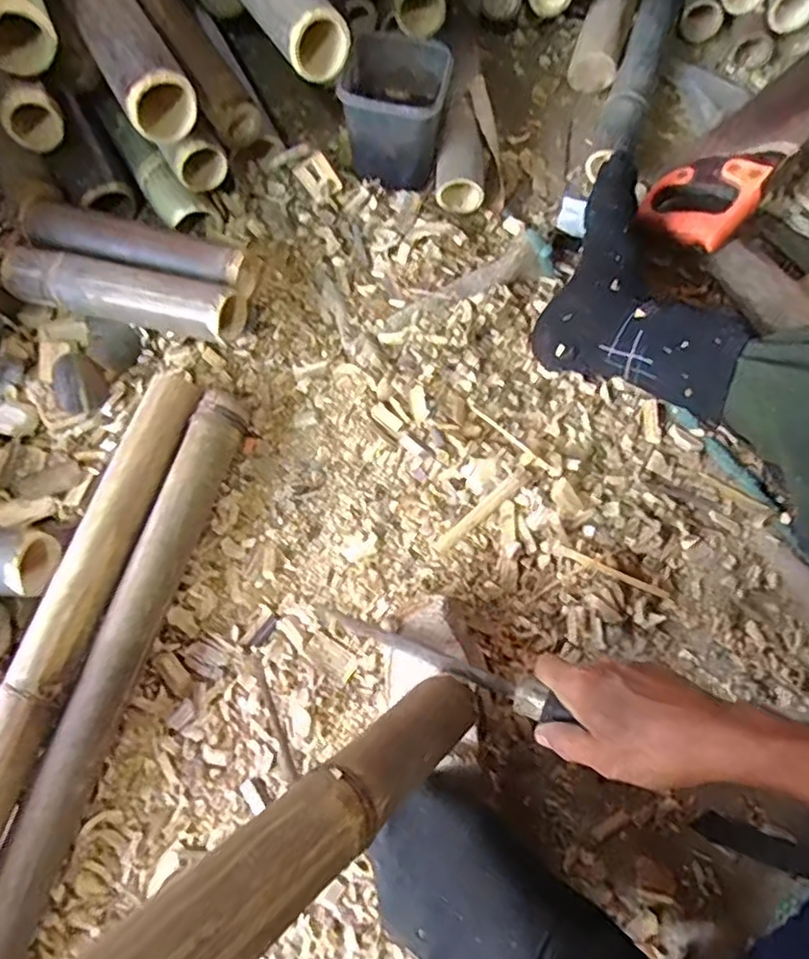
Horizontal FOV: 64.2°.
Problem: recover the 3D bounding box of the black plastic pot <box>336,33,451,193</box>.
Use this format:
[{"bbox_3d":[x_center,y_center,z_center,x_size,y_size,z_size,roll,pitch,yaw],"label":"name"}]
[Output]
[{"bbox_3d":[-0.013,-0.423,0.751,0.115,0.109,0.110,11,70,5],"label":"black plastic pot"}]

